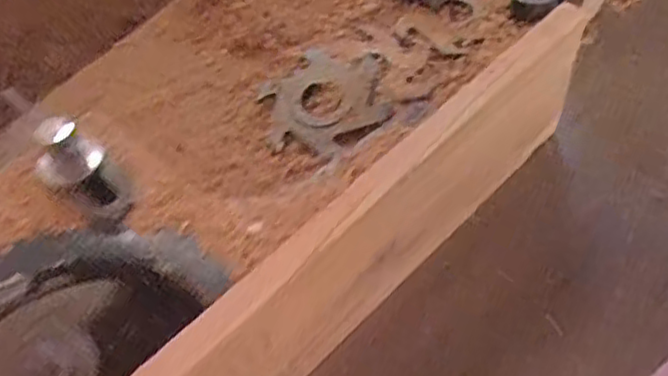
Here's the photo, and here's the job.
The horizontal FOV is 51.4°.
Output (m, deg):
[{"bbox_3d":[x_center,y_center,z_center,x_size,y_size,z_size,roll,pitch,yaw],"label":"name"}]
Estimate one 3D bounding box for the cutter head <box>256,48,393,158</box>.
[{"bbox_3d":[-0.009,-0.080,0.575,0.101,0.016,0.116,-7,52,1],"label":"cutter head"}]

